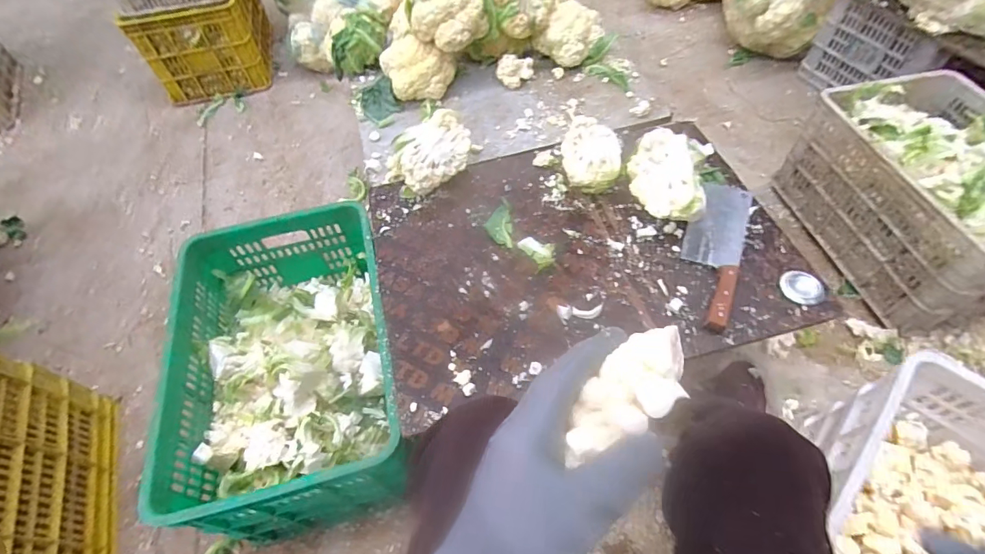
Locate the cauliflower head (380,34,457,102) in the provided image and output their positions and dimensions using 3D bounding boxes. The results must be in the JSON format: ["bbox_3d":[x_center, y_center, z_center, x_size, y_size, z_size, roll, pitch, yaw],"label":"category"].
[{"bbox_3d":[-0.165,-0.476,1.078,0.164,0.114,0.108,-14,55,-7],"label":"cauliflower head"}]

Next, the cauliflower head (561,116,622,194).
[{"bbox_3d":[0.185,-0.224,0.890,0.105,0.092,0.130,2,55,4],"label":"cauliflower head"}]

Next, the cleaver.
[{"bbox_3d":[0.378,-0.052,0.801,0.093,0.027,0.306,19,58,15],"label":"cleaver"}]

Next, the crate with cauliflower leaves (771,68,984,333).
[{"bbox_3d":[0.968,-0.185,1.063,0.354,0.277,0.540,-10,55,-4],"label":"crate with cauliflower leaves"}]

